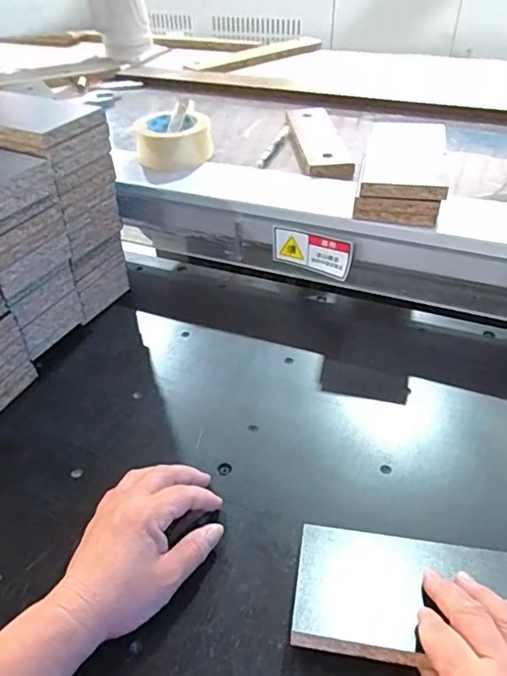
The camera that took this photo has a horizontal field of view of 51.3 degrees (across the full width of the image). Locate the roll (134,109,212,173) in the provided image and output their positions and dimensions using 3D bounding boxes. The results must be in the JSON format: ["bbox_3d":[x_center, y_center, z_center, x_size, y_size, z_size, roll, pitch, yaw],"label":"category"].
[{"bbox_3d":[-0.114,-0.286,0.761,0.107,0.054,0.103,-5,41,-4],"label":"roll"}]

